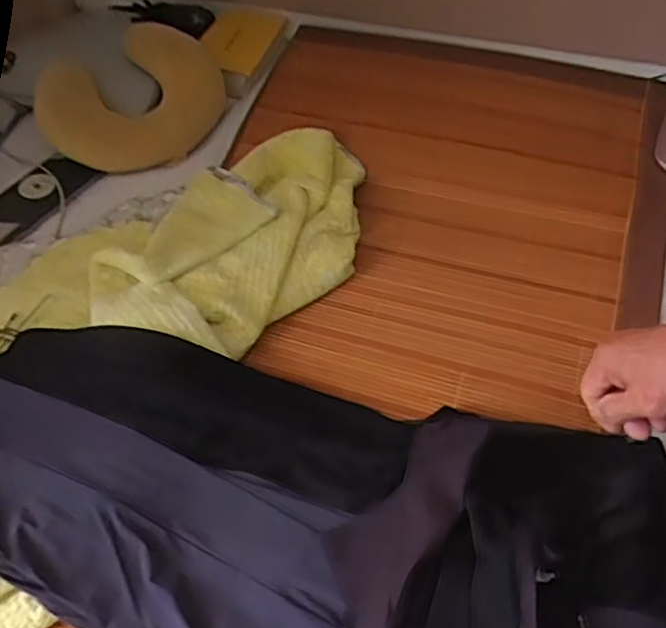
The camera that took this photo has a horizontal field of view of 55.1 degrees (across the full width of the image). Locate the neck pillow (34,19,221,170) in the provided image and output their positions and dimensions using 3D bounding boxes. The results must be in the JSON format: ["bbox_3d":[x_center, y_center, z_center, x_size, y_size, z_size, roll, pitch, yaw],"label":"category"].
[{"bbox_3d":[-0.356,-0.390,1.171,0.342,0.067,0.245,-40,99,-22],"label":"neck pillow"}]

